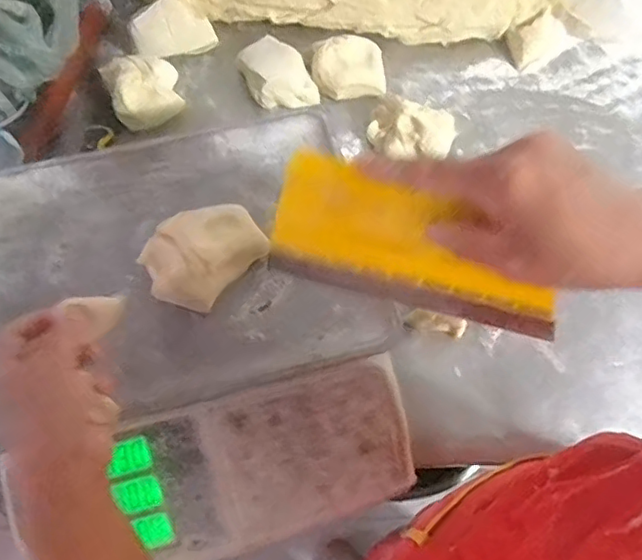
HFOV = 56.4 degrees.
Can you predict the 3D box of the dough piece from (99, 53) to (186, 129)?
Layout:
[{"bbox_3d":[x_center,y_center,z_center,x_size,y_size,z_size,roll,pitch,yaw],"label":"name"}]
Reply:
[{"bbox_3d":[-0.196,-0.215,0.667,0.077,0.041,0.079,0,66,-1],"label":"dough piece"}]

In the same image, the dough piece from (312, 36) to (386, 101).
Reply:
[{"bbox_3d":[0.032,-0.242,0.680,0.083,0.043,0.059,-8,66,-5],"label":"dough piece"}]

